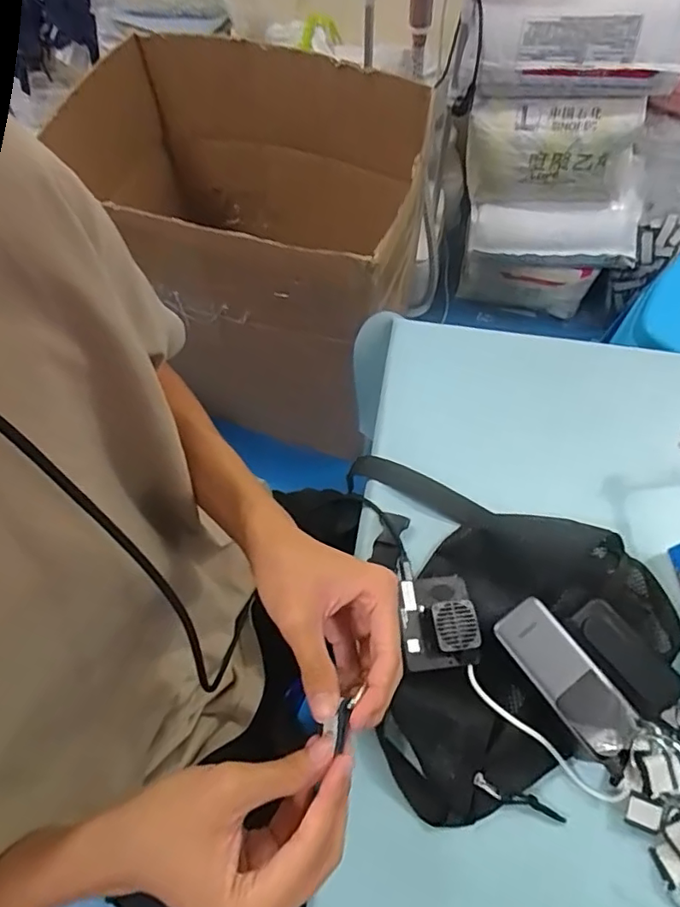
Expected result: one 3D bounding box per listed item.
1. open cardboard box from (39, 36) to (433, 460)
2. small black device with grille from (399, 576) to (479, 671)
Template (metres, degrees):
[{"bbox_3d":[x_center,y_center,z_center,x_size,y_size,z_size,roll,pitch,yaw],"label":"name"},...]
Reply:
[{"bbox_3d":[-0.163,-0.404,1.131,0.607,0.526,0.449,18,67,9],"label":"open cardboard box"},{"bbox_3d":[0.088,0.149,0.491,0.063,0.019,0.079,-3,65,0],"label":"small black device with grille"}]

